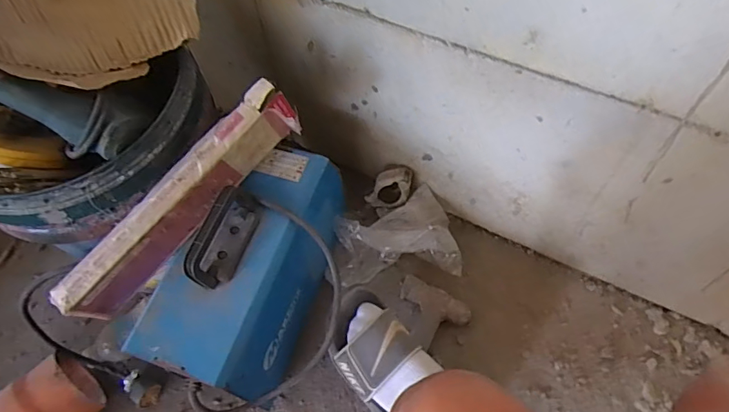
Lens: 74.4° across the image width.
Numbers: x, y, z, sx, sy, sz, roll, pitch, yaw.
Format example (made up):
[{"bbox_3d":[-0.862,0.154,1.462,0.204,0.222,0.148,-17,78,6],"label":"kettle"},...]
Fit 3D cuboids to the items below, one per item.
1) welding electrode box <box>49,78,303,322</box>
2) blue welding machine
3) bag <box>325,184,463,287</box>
[{"bbox_3d":[-0.209,0.000,0.568,0.030,0.094,0.339,41,83,22],"label":"welding electrode box"},{"bbox_3d":[-0.140,0.082,0.663,0.145,0.219,0.332,17,62,12],"label":"blue welding machine"},{"bbox_3d":[0.041,0.061,0.784,0.215,0.076,0.134,-15,60,-6],"label":"bag"}]

